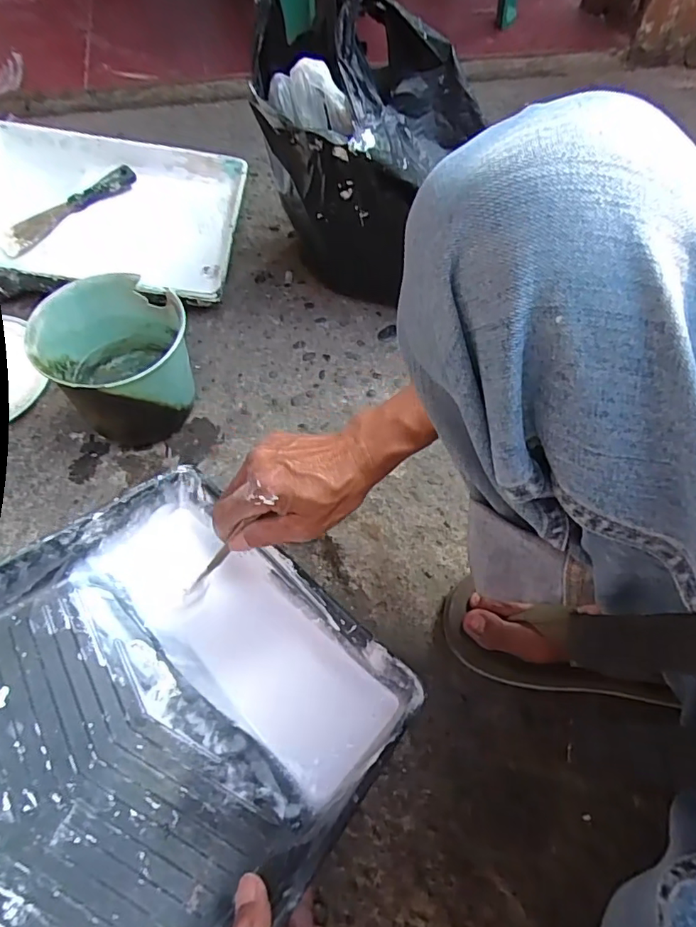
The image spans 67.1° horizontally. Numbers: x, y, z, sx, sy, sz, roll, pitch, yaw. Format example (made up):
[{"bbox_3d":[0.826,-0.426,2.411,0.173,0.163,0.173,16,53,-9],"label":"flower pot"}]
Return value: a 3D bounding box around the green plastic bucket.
[{"bbox_3d":[-0.223,-0.094,0.533,0.124,0.129,0.127,1,59,-2],"label":"green plastic bucket"}]

